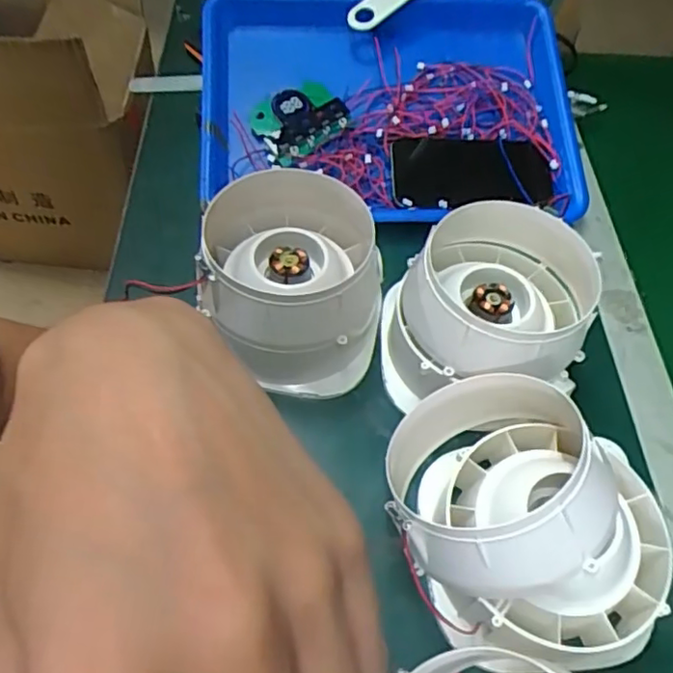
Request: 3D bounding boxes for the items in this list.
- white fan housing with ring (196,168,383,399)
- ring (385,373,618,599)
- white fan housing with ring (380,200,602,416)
[{"bbox_3d":[-0.029,-0.038,0.452,0.127,0.111,0.134,2,56,-3],"label":"white fan housing with ring"},{"bbox_3d":[0.090,0.083,0.359,0.121,0.065,0.125,-15,43,14],"label":"ring"},{"bbox_3d":[0.104,-0.014,0.439,0.131,0.094,0.141,26,58,13],"label":"white fan housing with ring"}]

